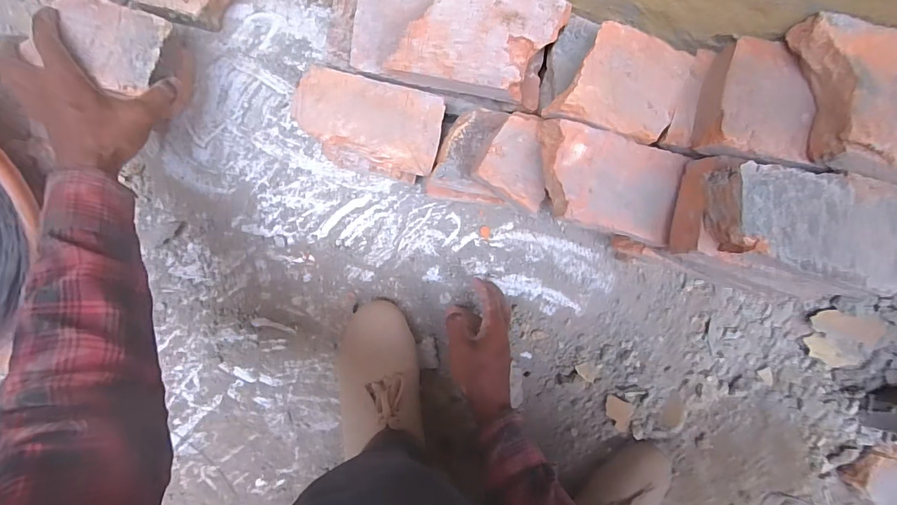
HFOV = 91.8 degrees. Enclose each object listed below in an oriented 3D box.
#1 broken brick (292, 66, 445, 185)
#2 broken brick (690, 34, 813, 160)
[{"bbox_3d":[-0.084,-0.135,0.479,0.160,0.059,0.091,12,96,-7],"label":"broken brick"},{"bbox_3d":[0.257,-0.127,0.370,0.085,0.050,0.093,7,96,-7],"label":"broken brick"}]

